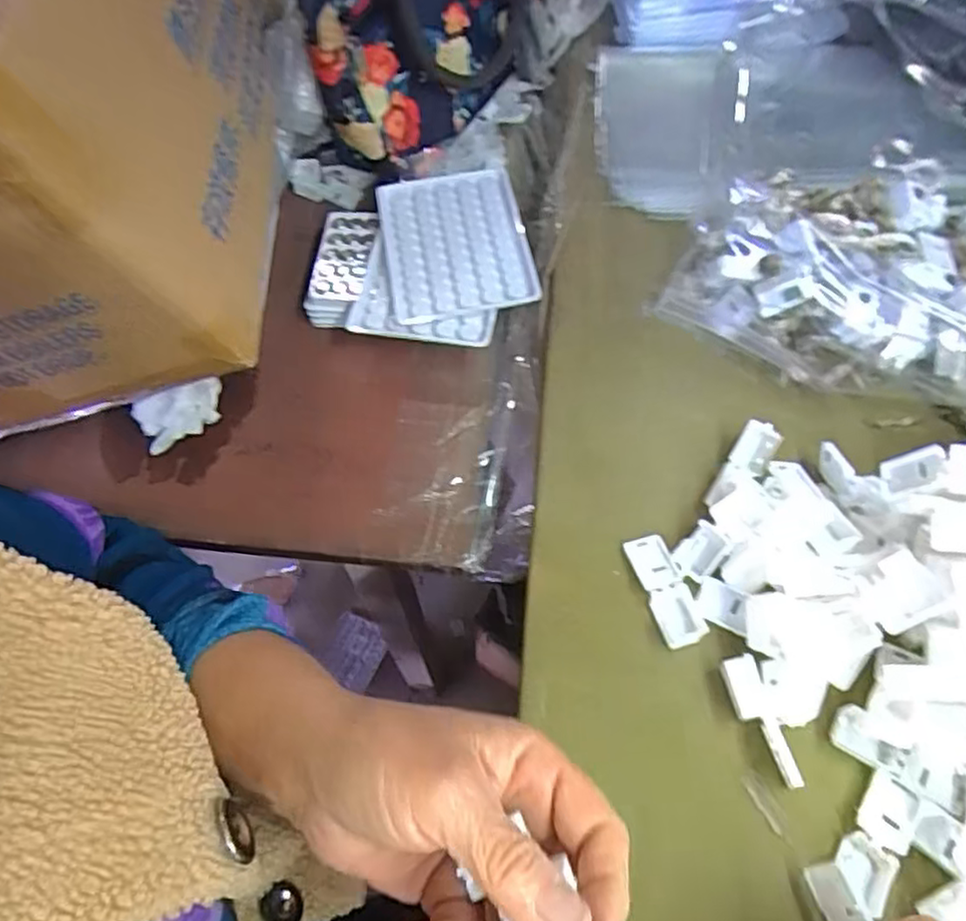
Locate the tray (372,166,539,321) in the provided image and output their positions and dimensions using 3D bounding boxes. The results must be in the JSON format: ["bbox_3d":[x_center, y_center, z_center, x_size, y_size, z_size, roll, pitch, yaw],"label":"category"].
[{"bbox_3d":[-0.019,-0.151,0.479,0.097,0.006,0.125,-10,61,-3],"label":"tray"}]

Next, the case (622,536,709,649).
[{"bbox_3d":[0.088,0.062,0.338,0.021,0.009,0.056,-17,61,-7],"label":"case"}]

